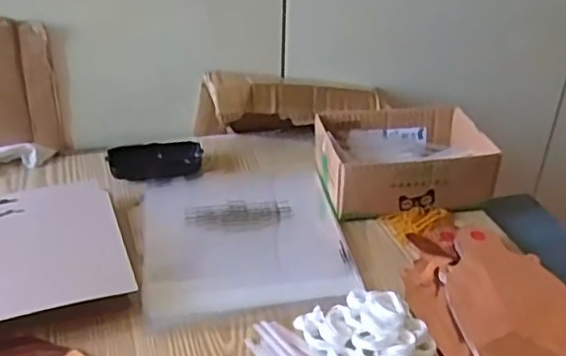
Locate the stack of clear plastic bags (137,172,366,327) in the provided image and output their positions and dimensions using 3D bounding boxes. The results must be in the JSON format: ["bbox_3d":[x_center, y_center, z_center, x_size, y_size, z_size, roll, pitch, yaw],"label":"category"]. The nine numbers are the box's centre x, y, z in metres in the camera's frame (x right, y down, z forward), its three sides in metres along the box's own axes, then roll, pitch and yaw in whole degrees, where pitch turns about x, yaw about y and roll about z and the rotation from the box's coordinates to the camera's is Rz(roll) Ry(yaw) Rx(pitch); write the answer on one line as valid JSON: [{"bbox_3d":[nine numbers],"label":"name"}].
[{"bbox_3d":[-0.043,0.055,0.673,0.200,0.012,0.232,-5,33,-11],"label":"stack of clear plastic bags"}]

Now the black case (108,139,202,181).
[{"bbox_3d":[-0.150,-0.021,0.767,0.108,0.025,0.048,-11,35,-19],"label":"black case"}]

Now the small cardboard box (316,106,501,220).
[{"bbox_3d":[0.136,-0.021,0.737,0.180,0.064,0.131,-4,33,-9],"label":"small cardboard box"}]

